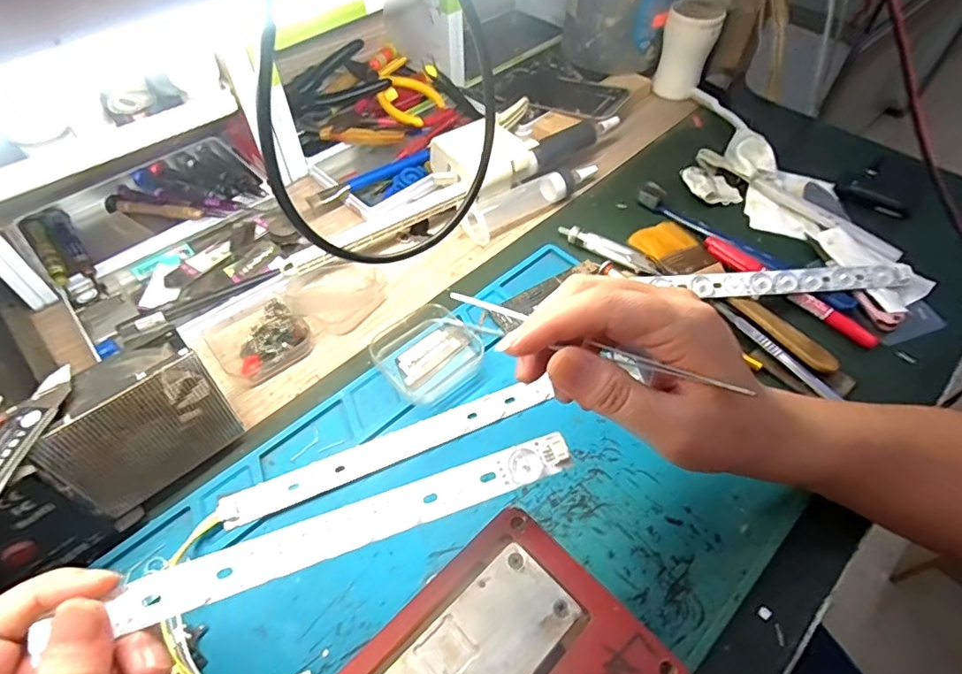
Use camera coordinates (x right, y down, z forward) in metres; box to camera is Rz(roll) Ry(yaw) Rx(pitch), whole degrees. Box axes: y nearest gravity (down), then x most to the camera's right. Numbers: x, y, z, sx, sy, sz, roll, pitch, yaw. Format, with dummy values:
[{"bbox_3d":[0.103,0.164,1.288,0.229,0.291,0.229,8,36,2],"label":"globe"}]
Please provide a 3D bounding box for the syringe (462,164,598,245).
[{"bbox_3d":[0.042,-0.125,0.469,0.137,0.028,0.037,-35,61,-24],"label":"syringe"}]

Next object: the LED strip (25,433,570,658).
[{"bbox_3d":[-0.051,0.078,0.227,0.187,0.006,0.018,-16,60,-13],"label":"LED strip"}]

